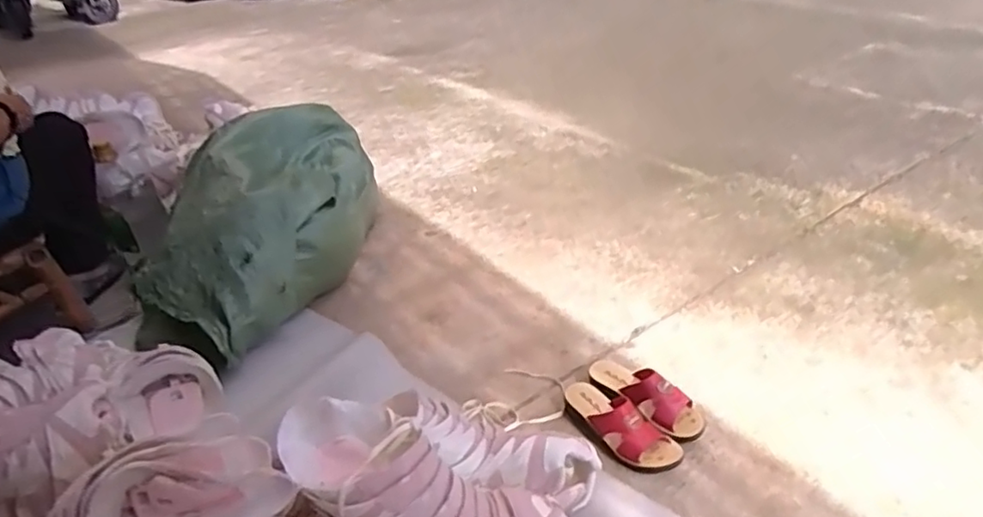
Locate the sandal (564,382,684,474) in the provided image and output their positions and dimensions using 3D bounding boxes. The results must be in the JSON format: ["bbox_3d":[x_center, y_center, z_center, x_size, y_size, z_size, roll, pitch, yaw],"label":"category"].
[{"bbox_3d":[0.216,0.283,1.084,0.089,0.082,0.232,-29,41,-34],"label":"sandal"}]

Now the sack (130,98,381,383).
[{"bbox_3d":[-0.539,-0.097,1.530,0.431,0.322,0.717,10,38,23],"label":"sack"}]

